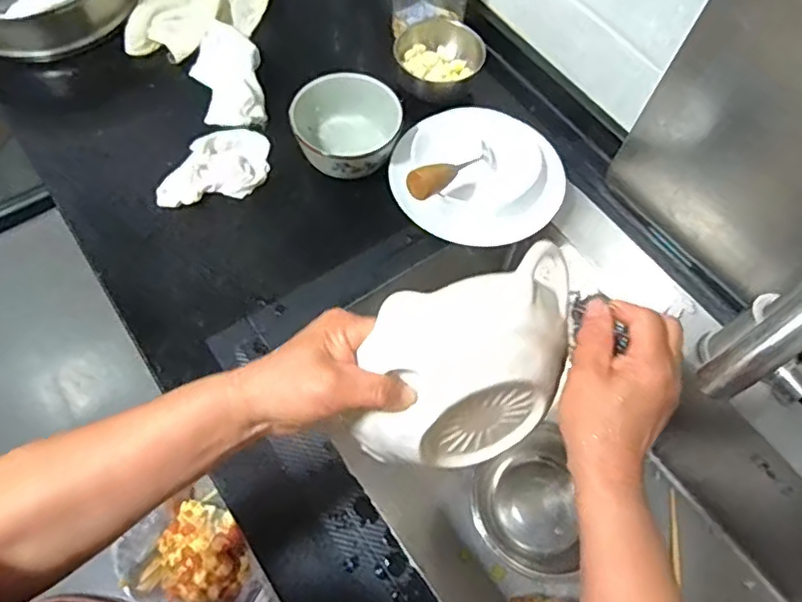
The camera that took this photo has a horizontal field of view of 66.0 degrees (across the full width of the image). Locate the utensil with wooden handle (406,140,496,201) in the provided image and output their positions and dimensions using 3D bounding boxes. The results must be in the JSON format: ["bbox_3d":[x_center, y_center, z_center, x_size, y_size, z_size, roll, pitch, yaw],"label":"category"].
[{"bbox_3d":[0.059,-0.144,0.673,0.034,0.031,0.143,40,42,16],"label":"utensil with wooden handle"}]

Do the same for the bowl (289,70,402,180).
[{"bbox_3d":[-0.063,-0.193,0.703,0.118,0.068,0.115,2,62,-3],"label":"bowl"}]

